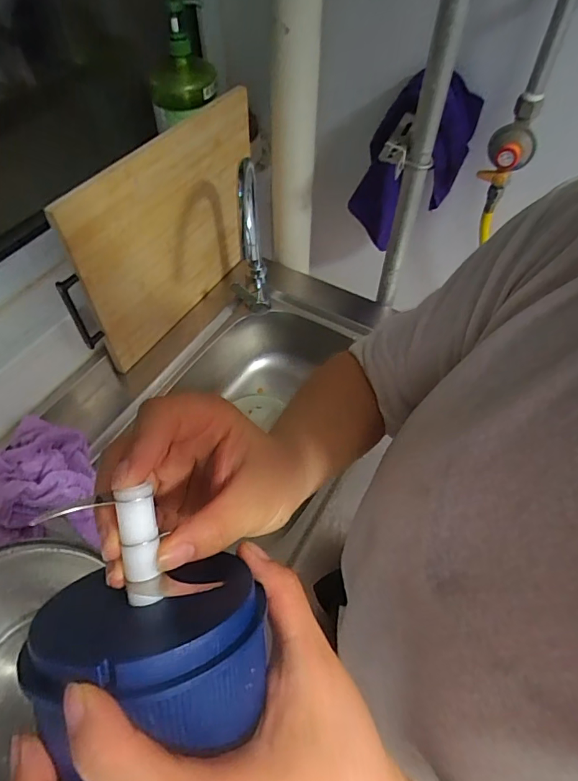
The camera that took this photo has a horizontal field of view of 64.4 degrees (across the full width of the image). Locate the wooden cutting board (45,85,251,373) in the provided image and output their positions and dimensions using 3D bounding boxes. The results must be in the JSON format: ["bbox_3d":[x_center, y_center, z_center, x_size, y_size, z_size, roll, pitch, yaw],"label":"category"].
[{"bbox_3d":[-0.177,-0.249,0.731,0.029,0.293,0.419,26,58,18],"label":"wooden cutting board"}]

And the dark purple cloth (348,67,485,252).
[{"bbox_3d":[0.197,-0.363,0.755,0.169,0.249,0.068,10,54,7],"label":"dark purple cloth"}]

